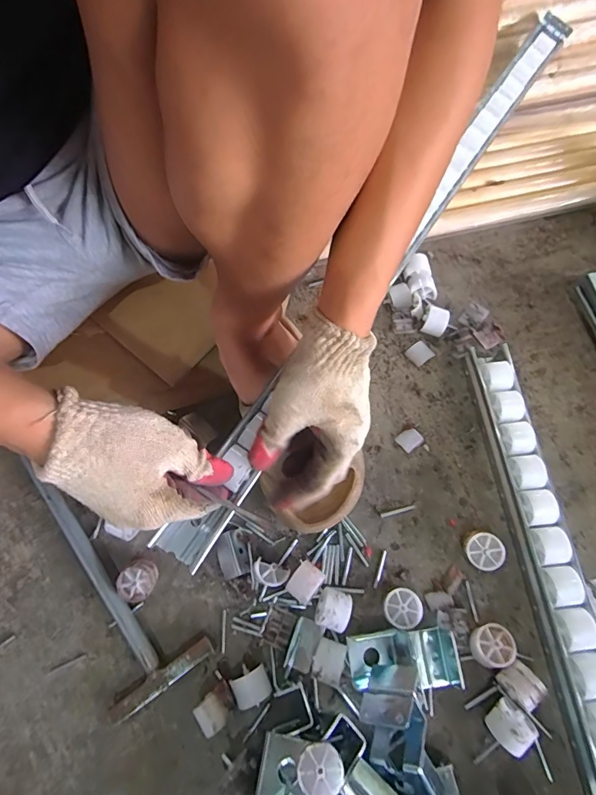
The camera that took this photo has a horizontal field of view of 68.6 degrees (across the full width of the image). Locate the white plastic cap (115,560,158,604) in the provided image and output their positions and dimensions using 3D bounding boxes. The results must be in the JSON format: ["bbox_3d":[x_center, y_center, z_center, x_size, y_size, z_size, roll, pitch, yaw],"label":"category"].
[{"bbox_3d":[-0.157,0.183,0.432,0.039,0.030,0.033,-33,71,-11],"label":"white plastic cap"}]

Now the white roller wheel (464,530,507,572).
[{"bbox_3d":[0.184,0.154,0.435,0.034,0.030,0.034,-1,68,1],"label":"white roller wheel"}]

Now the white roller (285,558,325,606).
[{"bbox_3d":[0.007,0.180,0.427,0.027,0.035,0.034,35,73,14],"label":"white roller"}]

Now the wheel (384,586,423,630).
[{"bbox_3d":[0.100,0.203,0.421,0.035,0.025,0.035,-1,68,1],"label":"wheel"}]

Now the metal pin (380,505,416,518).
[{"bbox_3d":[0.105,0.120,0.459,0.037,0.004,0.006,-15,68,-4],"label":"metal pin"}]

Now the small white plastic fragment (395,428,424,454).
[{"bbox_3d":[0.126,0.048,0.491,0.026,0.005,0.022,-36,71,-12],"label":"small white plastic fragment"}]

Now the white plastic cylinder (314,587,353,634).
[{"bbox_3d":[0.034,0.203,0.418,0.032,0.037,0.034,13,69,7],"label":"white plastic cylinder"}]

